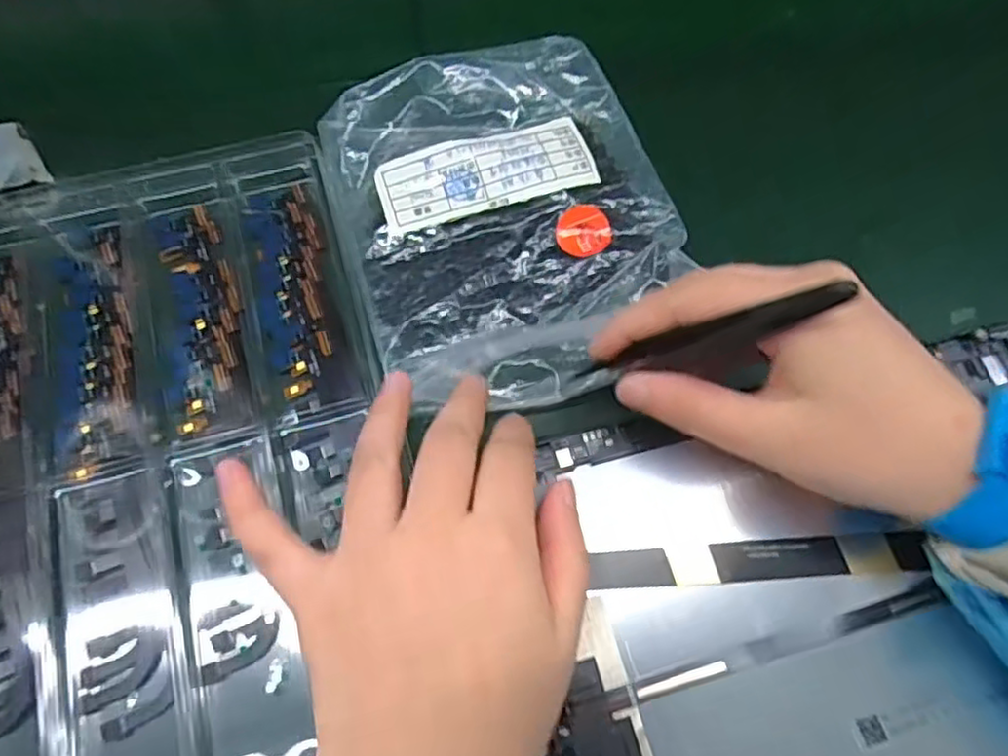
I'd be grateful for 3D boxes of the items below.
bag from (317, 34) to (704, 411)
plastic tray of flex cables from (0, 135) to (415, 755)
[{"bbox_3d":[0.004,-0.073,0.296,0.141,0.034,0.163,-18,65,-7],"label":"bag"},{"bbox_3d":[-0.154,0.032,0.265,0.211,0.037,0.283,-17,65,-6],"label":"plastic tray of flex cables"}]

